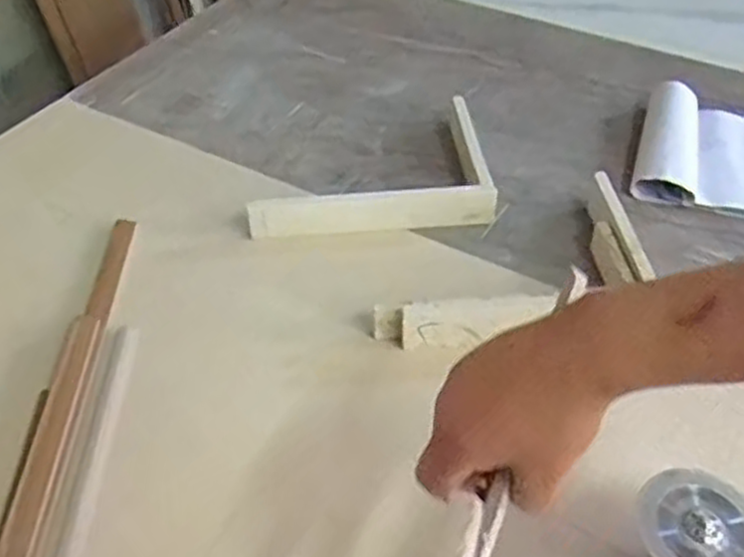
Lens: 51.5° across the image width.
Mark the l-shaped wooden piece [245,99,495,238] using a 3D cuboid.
[{"bbox_3d":[-0.004,-0.139,0.993,0.299,0.056,0.213,-3,45,-4],"label":"l-shaped wooden piece"}]

